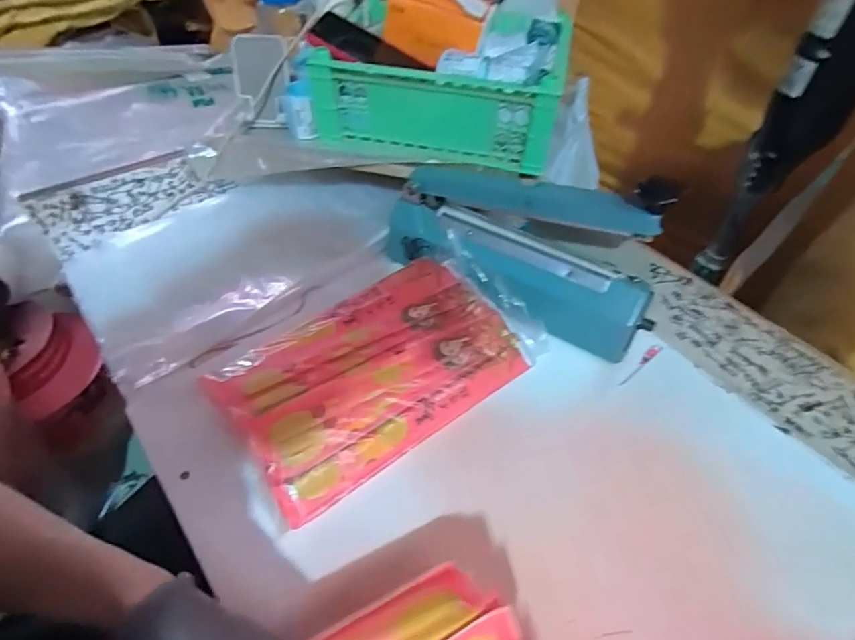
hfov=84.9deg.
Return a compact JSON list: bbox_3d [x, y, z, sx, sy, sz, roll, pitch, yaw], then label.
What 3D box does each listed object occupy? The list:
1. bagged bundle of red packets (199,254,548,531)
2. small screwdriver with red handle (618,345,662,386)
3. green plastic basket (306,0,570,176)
[{"bbox_3d":[-0.038,0.046,0.474,0.299,0.045,0.166,-31,60,-25],"label":"bagged bundle of red packets"},{"bbox_3d":[0.236,0.049,0.519,0.077,0.005,0.011,-32,60,-26],"label":"small screwdriver with red handle"},{"bbox_3d":[0.023,-0.310,0.592,0.281,0.113,0.195,14,52,7],"label":"green plastic basket"}]

